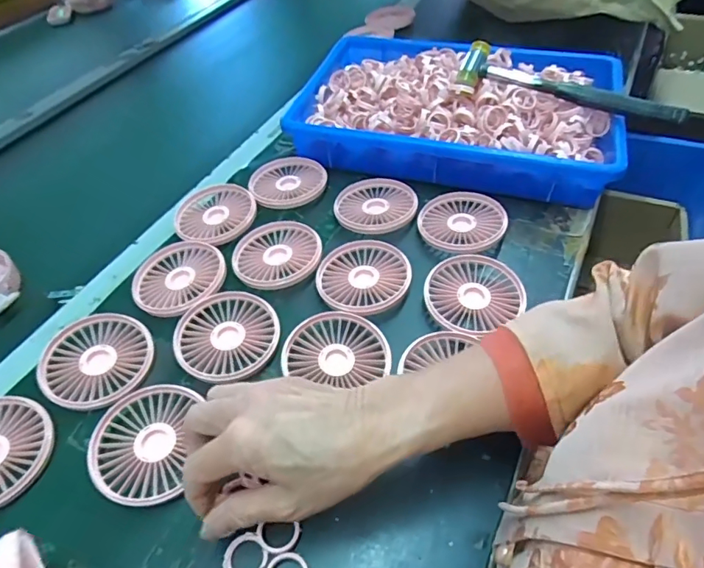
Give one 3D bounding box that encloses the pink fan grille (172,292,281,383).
[{"bbox_3d":[-0.109,0.044,0.421,0.086,0.015,0.087,-3,48,3],"label":"pink fan grille"}]

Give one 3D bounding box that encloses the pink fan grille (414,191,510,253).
[{"bbox_3d":[0.113,-0.065,0.501,0.086,0.012,0.088,-3,48,3],"label":"pink fan grille"}]

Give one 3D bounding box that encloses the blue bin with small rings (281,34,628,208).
[{"bbox_3d":[0.126,-0.219,0.595,0.369,0.074,0.250,10,50,14],"label":"blue bin with small rings"}]

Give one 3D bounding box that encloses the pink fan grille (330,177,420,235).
[{"bbox_3d":[0.026,-0.084,0.524,0.086,0.014,0.085,0,48,5],"label":"pink fan grille"}]

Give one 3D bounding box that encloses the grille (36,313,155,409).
[{"bbox_3d":[-0.218,0.062,0.410,0.084,0.011,0.087,1,49,7],"label":"grille"}]

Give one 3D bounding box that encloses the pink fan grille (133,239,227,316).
[{"bbox_3d":[-0.167,-0.007,0.467,0.087,0.010,0.086,-23,50,-14],"label":"pink fan grille"}]

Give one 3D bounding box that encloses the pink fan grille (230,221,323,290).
[{"bbox_3d":[-0.073,-0.029,0.481,0.083,0.010,0.086,-3,48,3],"label":"pink fan grille"}]

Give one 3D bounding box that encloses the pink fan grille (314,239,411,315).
[{"bbox_3d":[0.011,-0.008,0.457,0.087,0.009,0.083,-3,48,3],"label":"pink fan grille"}]

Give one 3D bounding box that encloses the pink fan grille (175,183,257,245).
[{"bbox_3d":[-0.149,-0.077,0.526,0.085,0.013,0.086,-3,48,3],"label":"pink fan grille"}]

